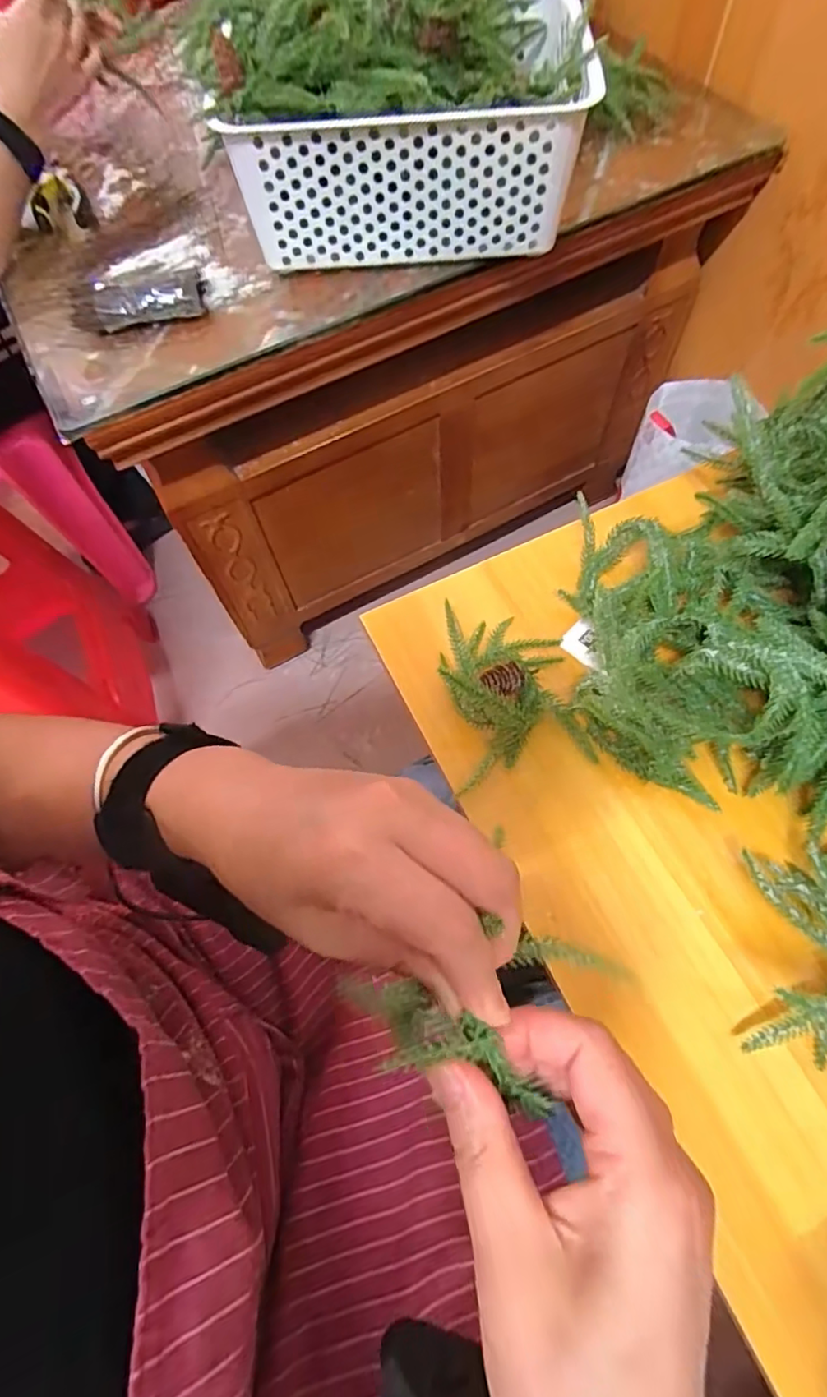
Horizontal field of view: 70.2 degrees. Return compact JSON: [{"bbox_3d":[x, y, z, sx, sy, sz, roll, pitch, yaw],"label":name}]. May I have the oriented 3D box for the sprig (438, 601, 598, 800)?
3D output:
[{"bbox_3d":[0.064,-0.013,0.387,0.090,0.050,0.115,-9,66,0],"label":"sprig"}]

